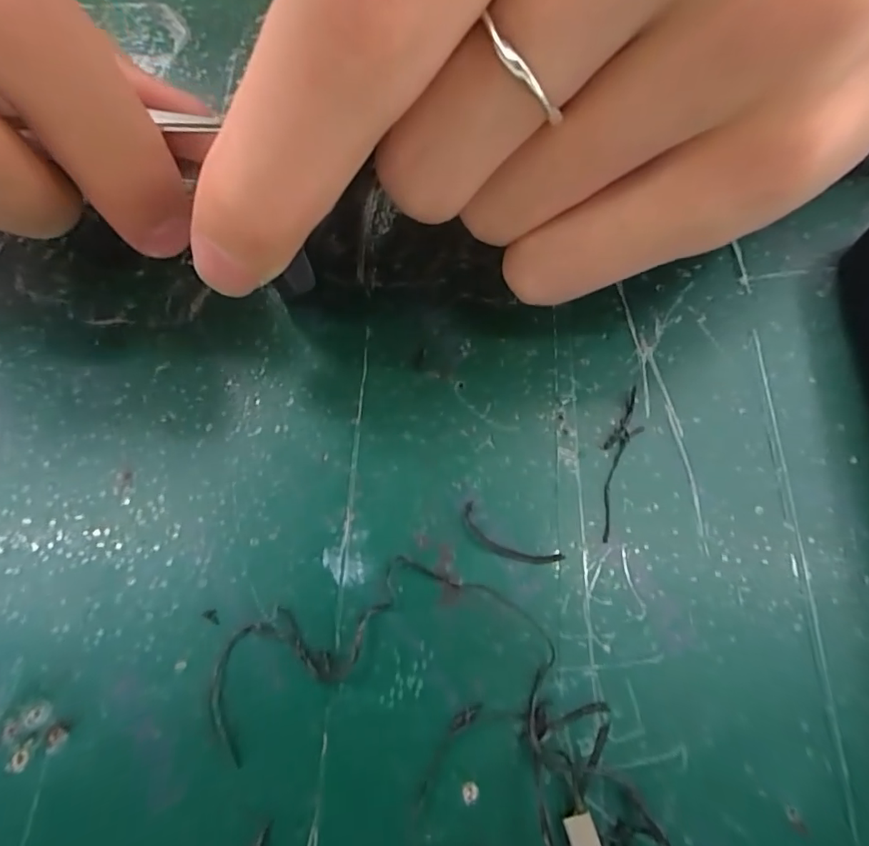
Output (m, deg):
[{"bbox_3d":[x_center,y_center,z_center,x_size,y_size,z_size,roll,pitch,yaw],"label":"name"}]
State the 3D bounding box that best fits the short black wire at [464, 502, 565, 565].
[{"bbox_3d":[0.013,0.022,0.089,0.020,0.004,0.006,30,73,11],"label":"short black wire"}]

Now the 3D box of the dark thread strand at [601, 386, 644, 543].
[{"bbox_3d":[0.035,0.007,0.094,0.006,0.004,0.031,23,71,9],"label":"dark thread strand"}]

